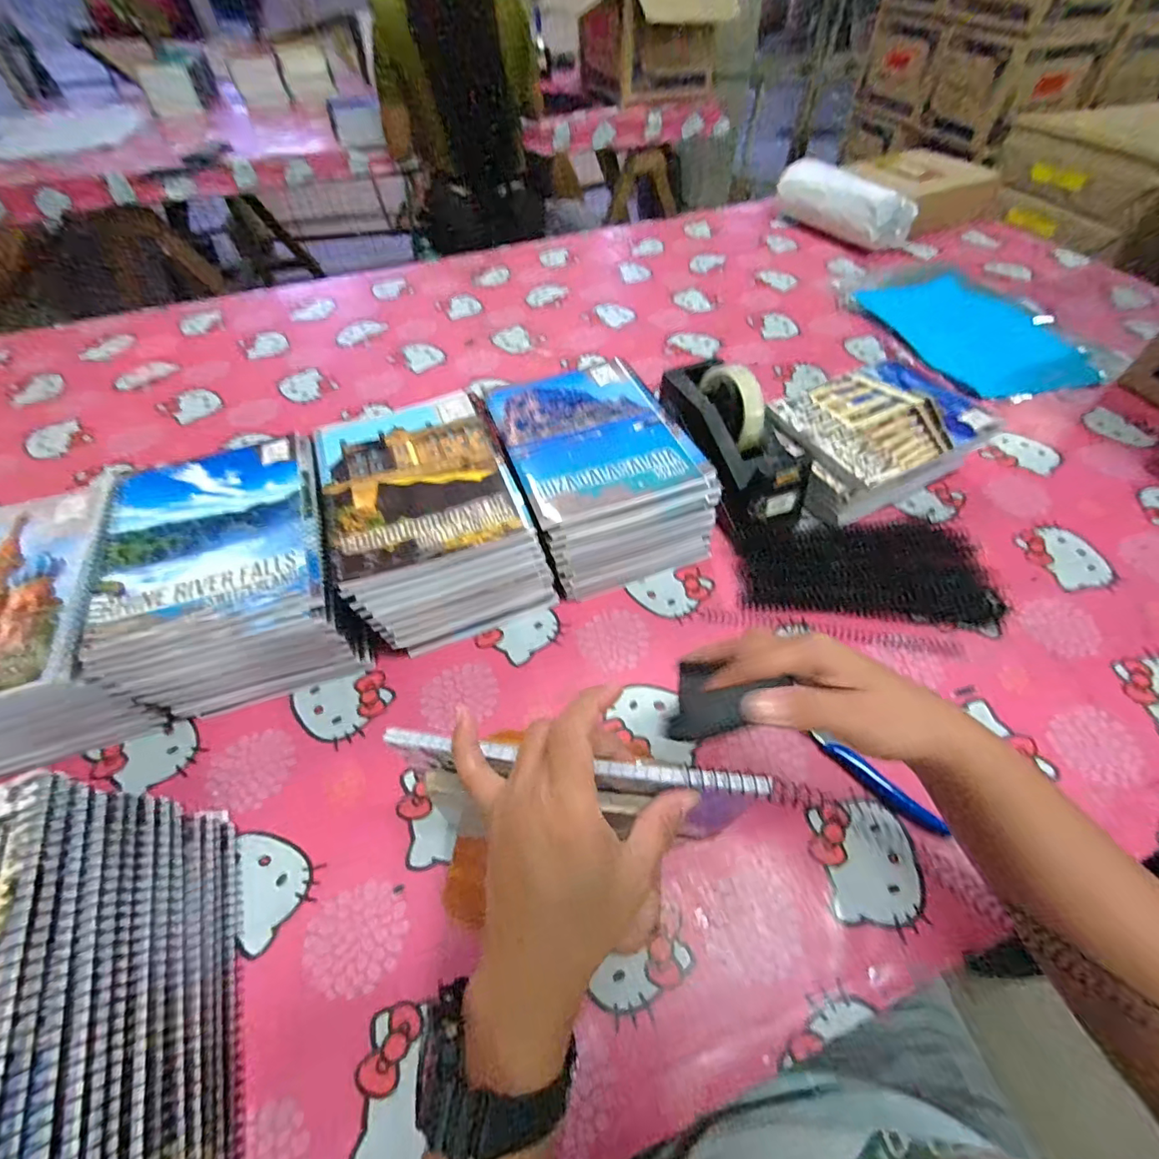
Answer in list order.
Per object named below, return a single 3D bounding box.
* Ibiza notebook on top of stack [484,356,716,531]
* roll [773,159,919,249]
[{"bbox_3d":[0.010,-0.139,0.474,0.159,0.010,0.188,-18,55,-11],"label":"Ibiza notebook on top of stack"},{"bbox_3d":[0.505,-0.724,0.967,0.076,0.088,0.274,-25,57,-16],"label":"roll"}]

